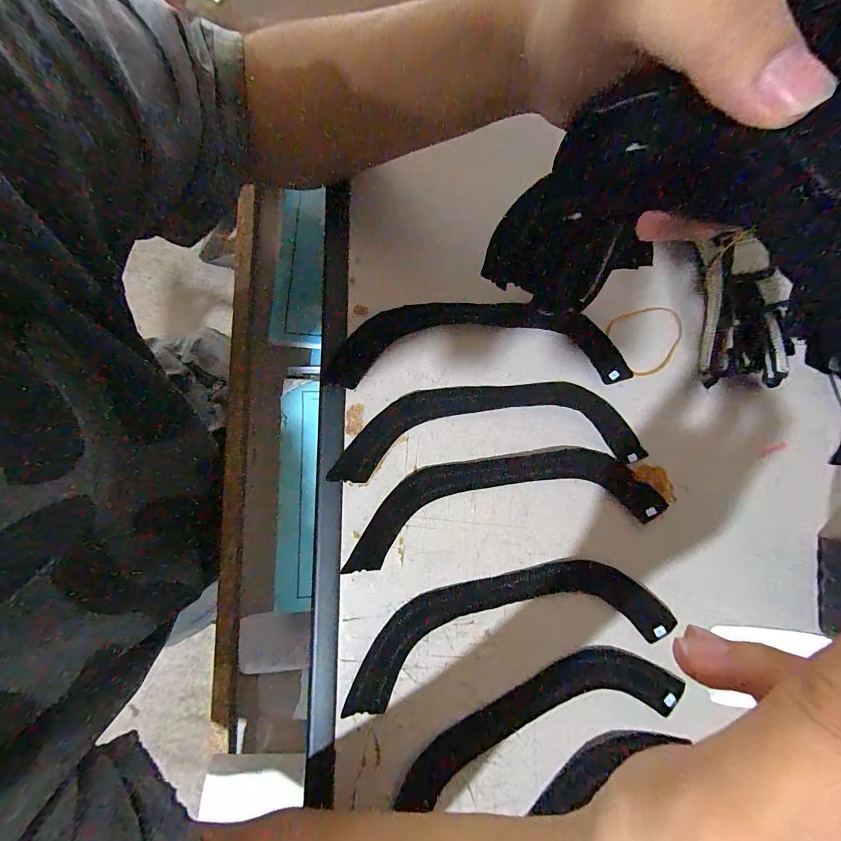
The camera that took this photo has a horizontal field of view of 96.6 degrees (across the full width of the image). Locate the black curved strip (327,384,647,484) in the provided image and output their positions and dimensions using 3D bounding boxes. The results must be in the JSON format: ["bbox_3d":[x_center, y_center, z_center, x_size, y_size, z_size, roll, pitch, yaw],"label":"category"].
[{"bbox_3d":[0.049,0.005,0.269,0.221,0.011,0.062,-3,82,-7],"label":"black curved strip"}]

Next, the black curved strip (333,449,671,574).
[{"bbox_3d":[0.060,0.055,0.262,0.222,0.012,0.061,-9,80,-2],"label":"black curved strip"}]

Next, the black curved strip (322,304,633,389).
[{"bbox_3d":[0.044,-0.058,0.278,0.221,0.013,0.061,-2,80,-3],"label":"black curved strip"}]

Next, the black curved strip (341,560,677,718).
[{"bbox_3d":[0.057,0.139,0.255,0.220,0.007,0.061,-12,84,-8],"label":"black curved strip"}]

